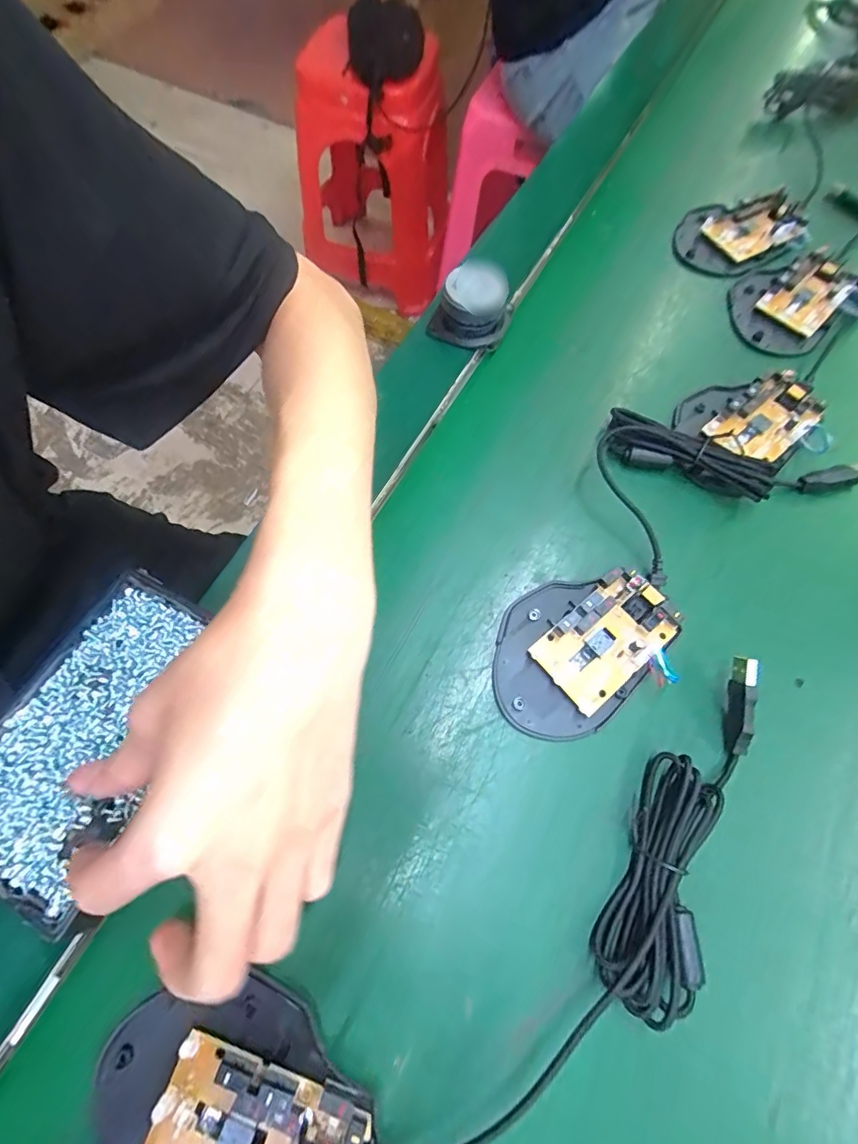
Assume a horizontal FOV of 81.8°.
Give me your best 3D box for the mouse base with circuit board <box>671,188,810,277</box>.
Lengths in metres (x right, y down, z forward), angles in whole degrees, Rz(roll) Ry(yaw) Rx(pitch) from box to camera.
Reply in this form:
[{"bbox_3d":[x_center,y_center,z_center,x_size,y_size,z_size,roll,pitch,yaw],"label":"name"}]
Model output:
[{"bbox_3d":[0.236,-0.263,0.382,0.095,0.022,0.067,-24,72,-9],"label":"mouse base with circuit board"}]

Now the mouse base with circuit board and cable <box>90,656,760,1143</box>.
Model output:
[{"bbox_3d":[0.033,0.159,0.205,0.317,0.018,0.102,-23,72,-11],"label":"mouse base with circuit board and cable"}]

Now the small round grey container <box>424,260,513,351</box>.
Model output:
[{"bbox_3d":[0.030,-0.178,0.331,0.044,0.033,0.043,28,70,8],"label":"small round grey container"}]

